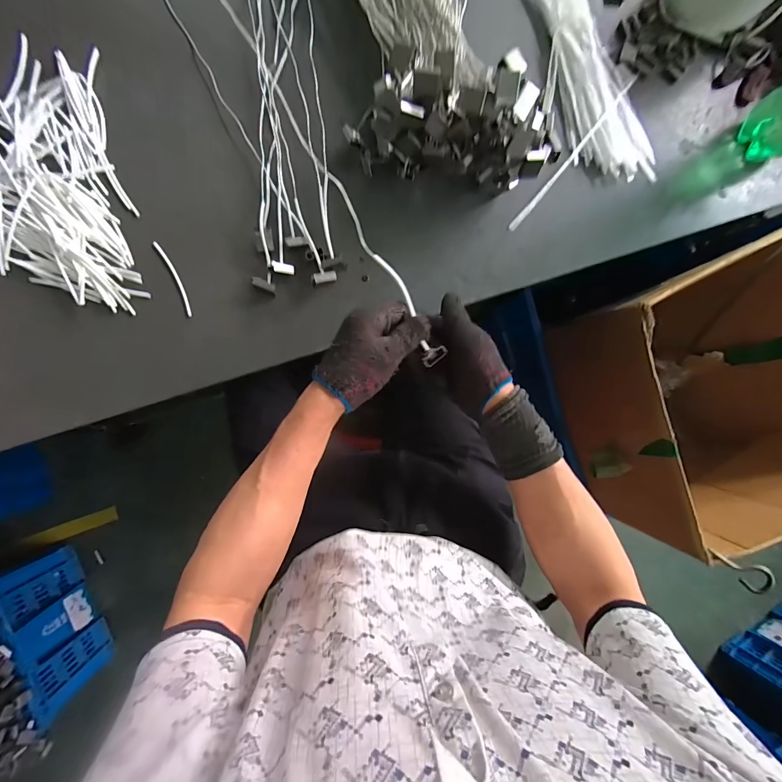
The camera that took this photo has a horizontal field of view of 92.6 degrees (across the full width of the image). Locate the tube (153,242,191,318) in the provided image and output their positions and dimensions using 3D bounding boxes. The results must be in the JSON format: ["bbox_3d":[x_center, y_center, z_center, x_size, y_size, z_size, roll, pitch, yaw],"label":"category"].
[{"bbox_3d":[-0.319,-0.166,0.552,0.013,0.004,0.120,-26,90,-8],"label":"tube"}]

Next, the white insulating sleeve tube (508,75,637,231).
[{"bbox_3d":[0.315,-0.410,0.632,0.011,0.025,0.363,40,83,-3],"label":"white insulating sleeve tube"}]

